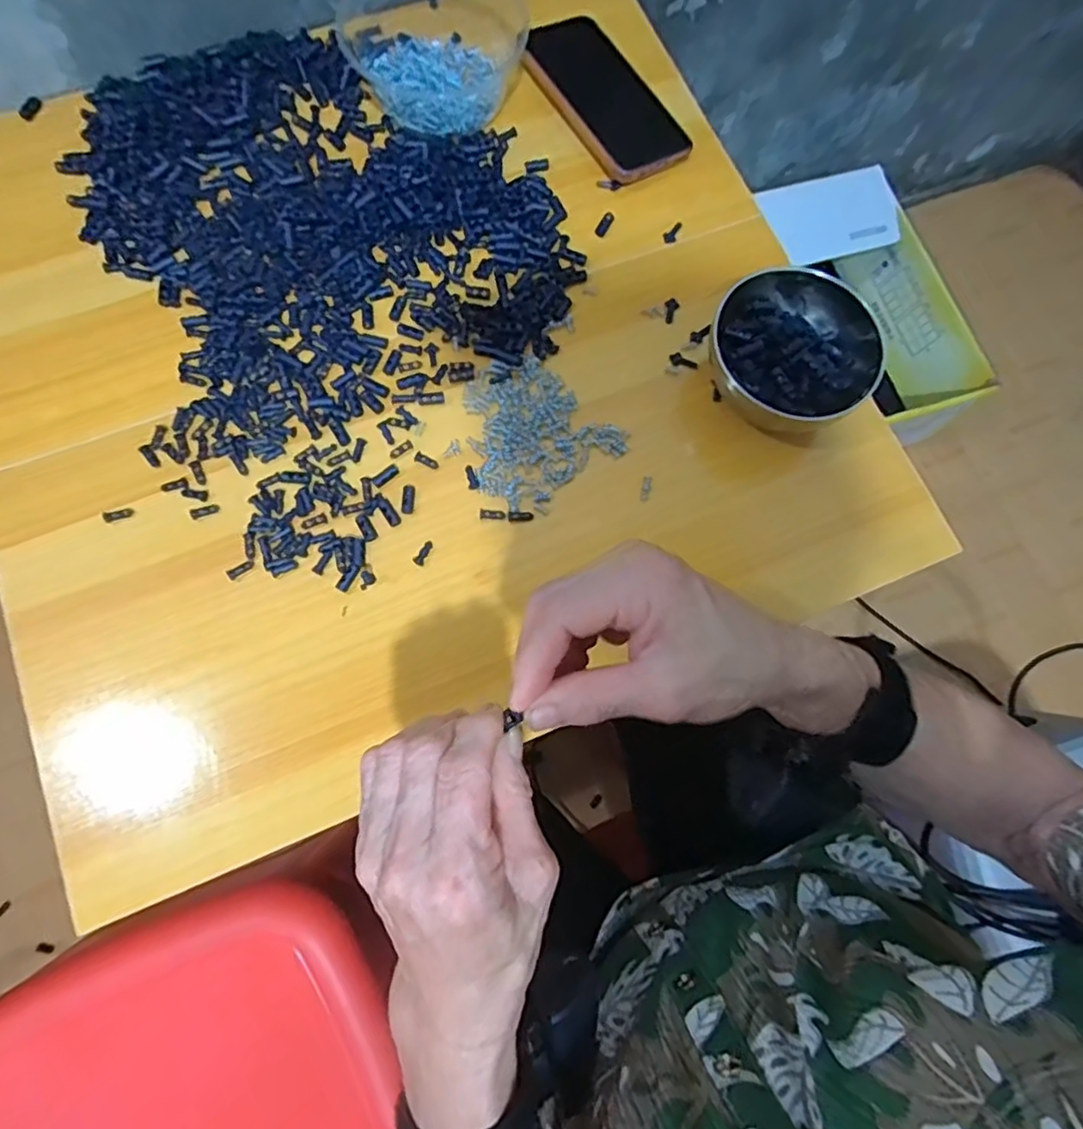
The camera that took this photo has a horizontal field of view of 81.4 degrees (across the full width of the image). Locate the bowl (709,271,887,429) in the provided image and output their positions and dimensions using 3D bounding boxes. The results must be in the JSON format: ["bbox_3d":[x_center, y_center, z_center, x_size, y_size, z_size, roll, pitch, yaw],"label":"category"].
[{"bbox_3d":[0.167,-0.144,0.437,0.115,0.051,0.110,0,76,-2],"label":"bowl"}]

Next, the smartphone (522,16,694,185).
[{"bbox_3d":[0.052,-0.375,0.508,0.073,0.016,0.154,-33,79,-9],"label":"smartphone"}]

